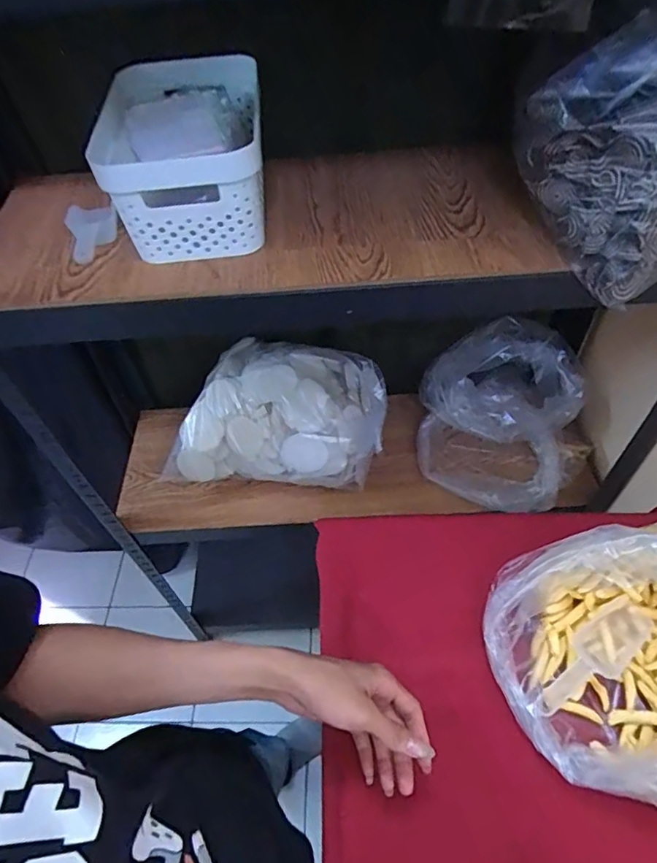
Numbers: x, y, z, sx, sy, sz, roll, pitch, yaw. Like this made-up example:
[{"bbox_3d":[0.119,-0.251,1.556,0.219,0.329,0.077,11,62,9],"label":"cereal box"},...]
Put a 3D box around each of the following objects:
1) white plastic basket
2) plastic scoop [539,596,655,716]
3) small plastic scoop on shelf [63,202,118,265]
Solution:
[{"bbox_3d":[-0.162,-0.328,0.626,0.171,0.125,0.272,-6,52,0],"label":"white plastic basket"},{"bbox_3d":[0.285,0.240,0.560,0.155,0.026,0.051,-33,57,-20],"label":"plastic scoop"},{"bbox_3d":[-0.285,-0.250,0.631,0.056,0.036,0.098,-17,53,-9],"label":"small plastic scoop on shelf"}]

